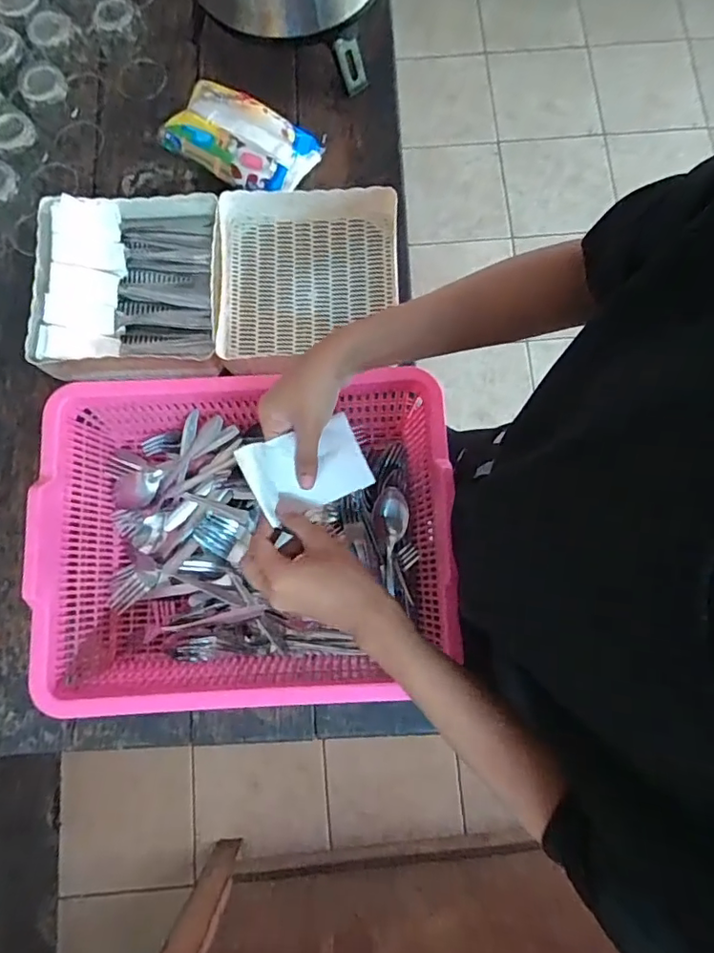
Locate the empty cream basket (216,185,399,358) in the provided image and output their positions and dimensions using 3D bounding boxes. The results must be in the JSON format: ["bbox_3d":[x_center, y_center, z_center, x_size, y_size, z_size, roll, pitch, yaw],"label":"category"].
[{"bbox_3d":[-0.059,-0.242,0.674,0.218,0.083,0.186,0,79,0],"label":"empty cream basket"}]

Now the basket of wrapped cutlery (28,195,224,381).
[{"bbox_3d":[-0.272,-0.227,0.655,0.207,0.058,0.213,-3,79,0],"label":"basket of wrapped cutlery"}]

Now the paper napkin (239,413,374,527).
[{"bbox_3d":[-0.043,-0.008,0.469,0.097,0.025,0.070,-26,80,-5],"label":"paper napkin"}]

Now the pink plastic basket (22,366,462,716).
[{"bbox_3d":[-0.106,0.063,0.568,0.390,0.127,0.307,-2,79,0],"label":"pink plastic basket"}]

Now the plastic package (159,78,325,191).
[{"bbox_3d":[-0.151,-0.427,0.698,0.194,0.058,0.112,24,80,4],"label":"plastic package"}]

